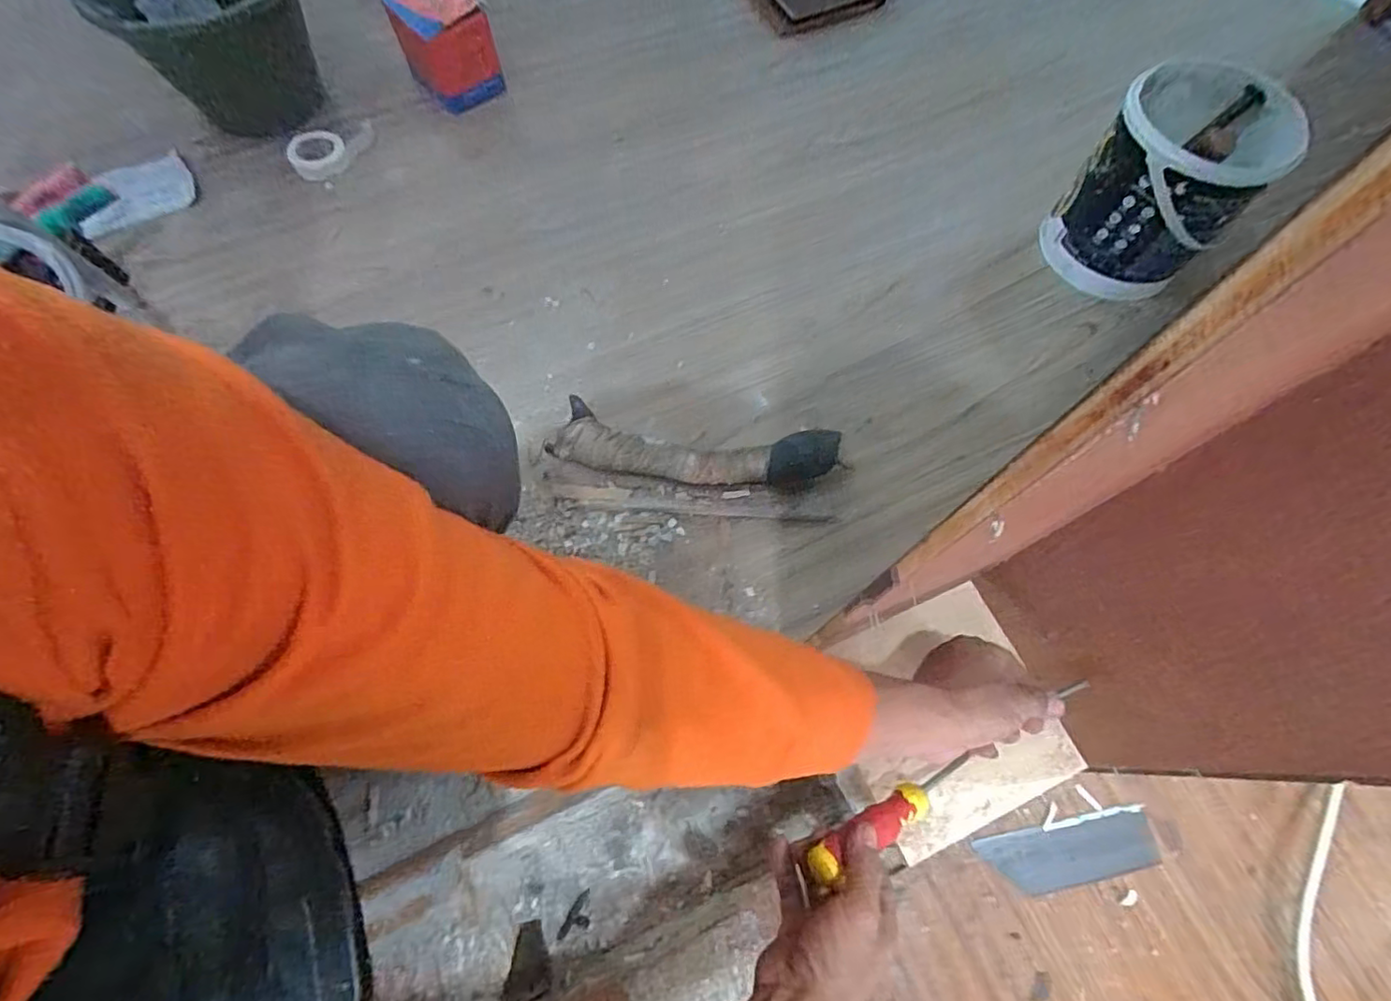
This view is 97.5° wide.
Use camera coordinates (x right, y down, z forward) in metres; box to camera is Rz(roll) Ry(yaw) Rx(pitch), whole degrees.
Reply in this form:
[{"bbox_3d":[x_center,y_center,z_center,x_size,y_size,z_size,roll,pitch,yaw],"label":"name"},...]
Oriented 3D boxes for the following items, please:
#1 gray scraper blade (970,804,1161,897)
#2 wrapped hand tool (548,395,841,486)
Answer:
[{"bbox_3d":[0.334,0.314,0.542,0.157,0.004,0.051,-10,68,-5],"label":"gray scraper blade"},{"bbox_3d":[0.001,-0.053,0.659,0.296,0.047,0.065,8,68,3],"label":"wrapped hand tool"}]

